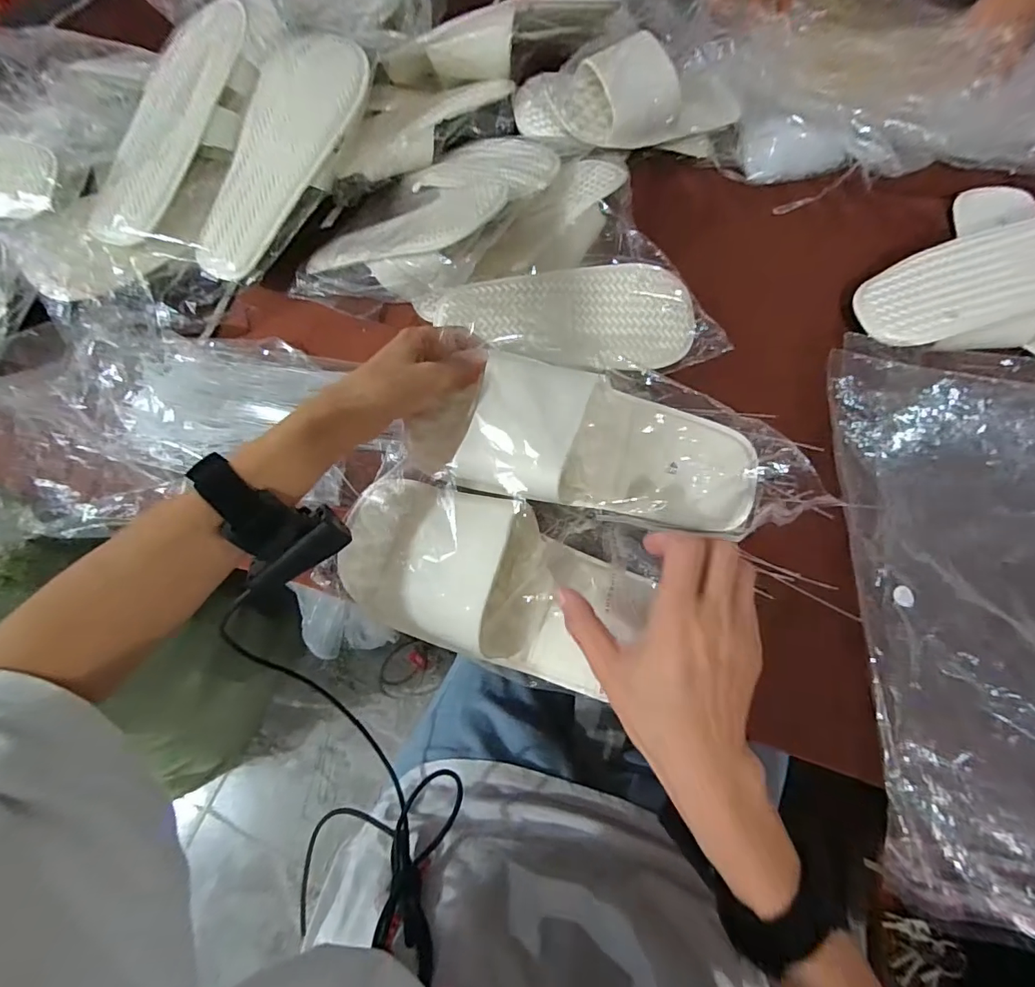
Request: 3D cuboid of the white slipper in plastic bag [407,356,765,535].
[{"bbox_3d":[0.058,-0.033,0.355,0.250,0.070,0.109,9,66,-8],"label":"white slipper in plastic bag"}]

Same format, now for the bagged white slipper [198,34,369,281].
[{"bbox_3d":[-0.248,-0.343,0.486,0.112,0.034,0.267,30,91,15],"label":"bagged white slipper"}]

